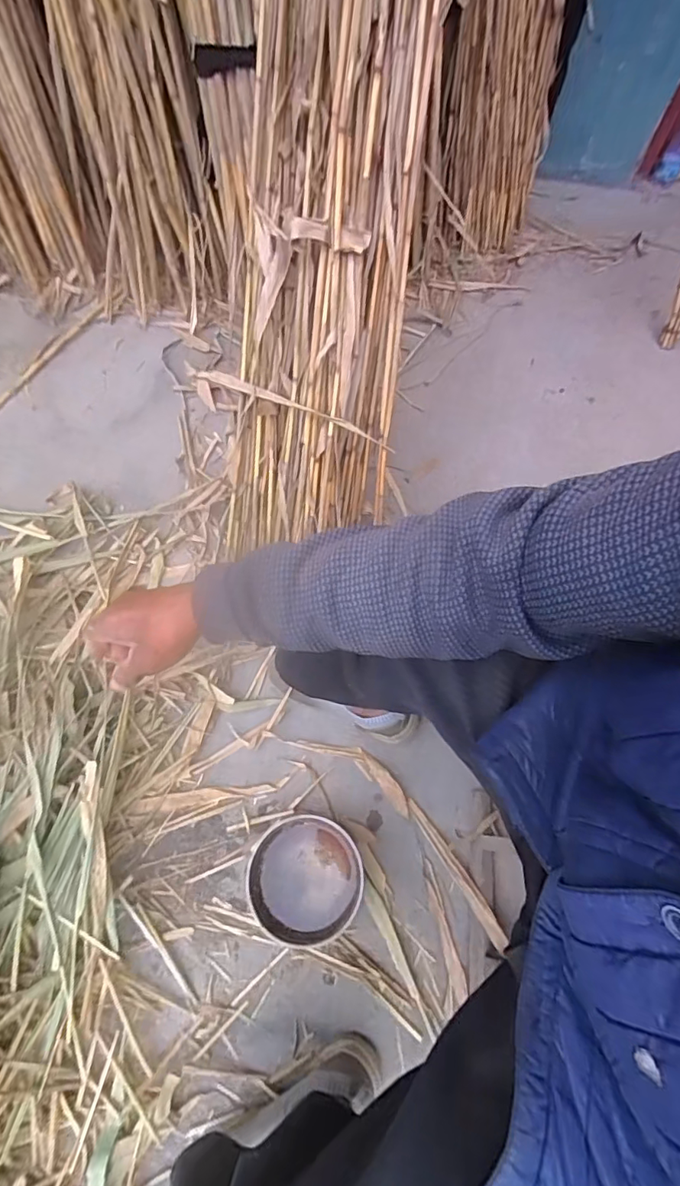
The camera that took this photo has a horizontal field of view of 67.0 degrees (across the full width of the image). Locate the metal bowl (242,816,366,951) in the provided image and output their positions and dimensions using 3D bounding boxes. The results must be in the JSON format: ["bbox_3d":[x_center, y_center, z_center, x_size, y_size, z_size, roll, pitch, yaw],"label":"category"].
[{"bbox_3d":[-0.050,0.416,0.755,0.166,0.059,0.161,0,66,-1],"label":"metal bowl"}]

